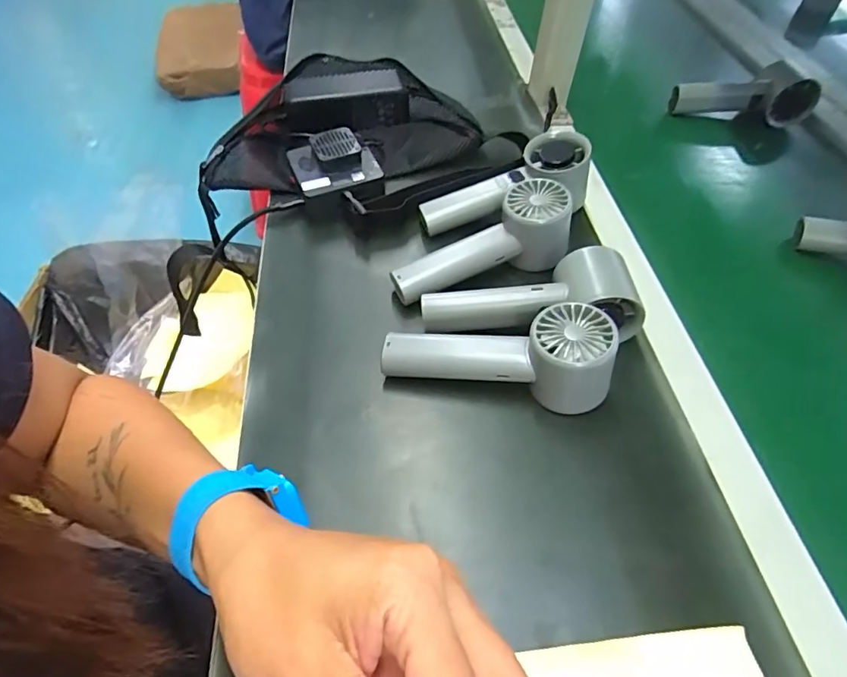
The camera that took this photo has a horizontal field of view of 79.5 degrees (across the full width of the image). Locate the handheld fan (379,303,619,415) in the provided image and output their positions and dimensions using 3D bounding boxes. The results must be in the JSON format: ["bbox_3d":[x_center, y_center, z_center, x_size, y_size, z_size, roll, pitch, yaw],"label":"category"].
[{"bbox_3d":[0.050,0.014,0.358,0.153,0.055,0.048,1,51,16],"label":"handheld fan"}]

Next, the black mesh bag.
[{"bbox_3d":[-0.076,-0.197,0.513,0.302,0.069,0.198,-11,54,-11],"label":"black mesh bag"}]

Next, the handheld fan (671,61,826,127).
[{"bbox_3d":[0.380,-0.285,0.599,0.153,0.048,0.055,-7,53,-8],"label":"handheld fan"}]

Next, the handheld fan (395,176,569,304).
[{"bbox_3d":[0.048,-0.072,0.429,0.157,0.058,0.056,-26,57,-4],"label":"handheld fan"}]

